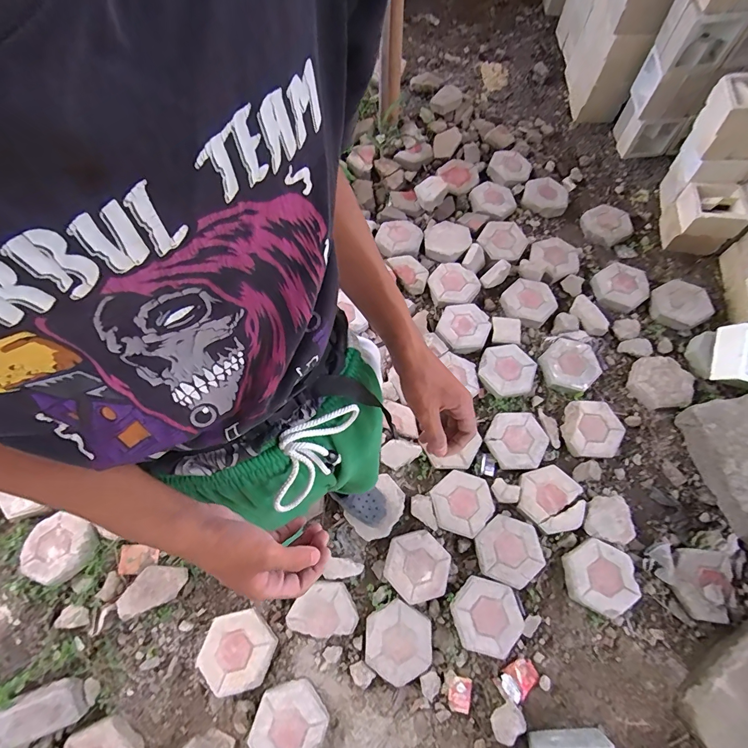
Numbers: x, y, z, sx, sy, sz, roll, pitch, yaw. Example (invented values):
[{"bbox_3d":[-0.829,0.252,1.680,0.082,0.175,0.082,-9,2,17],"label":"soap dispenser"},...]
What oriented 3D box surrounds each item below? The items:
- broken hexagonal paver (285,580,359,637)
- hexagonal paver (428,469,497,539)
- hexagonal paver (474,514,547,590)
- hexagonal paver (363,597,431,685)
[{"bbox_3d":[-0.159,0.721,1.189,0.206,0.048,0.143,-3,67,1],"label":"broken hexagonal paver"},{"bbox_3d":[0.297,0.429,1.297,0.209,0.036,0.201,-42,72,-14],"label":"hexagonal paver"},{"bbox_3d":[0.437,0.566,1.240,0.214,0.042,0.197,20,70,10],"label":"hexagonal paver"},{"bbox_3d":[0.071,0.794,1.147,0.201,0.032,0.189,-29,69,-10],"label":"hexagonal paver"}]

